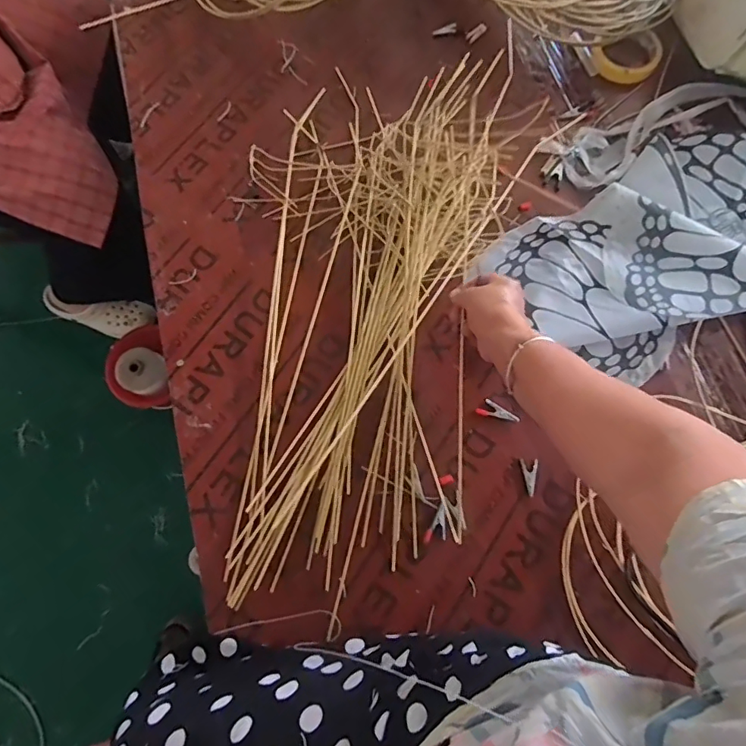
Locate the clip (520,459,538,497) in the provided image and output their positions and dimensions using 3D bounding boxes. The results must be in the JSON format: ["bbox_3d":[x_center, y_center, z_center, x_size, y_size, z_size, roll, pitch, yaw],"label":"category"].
[{"bbox_3d":[0.175,0.116,0.566,0.018,0.004,0.040,1,73,0],"label":"clip"}]

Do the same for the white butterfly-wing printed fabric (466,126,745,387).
[{"bbox_3d":[0.342,-0.147,0.620,0.377,0.062,0.243,-30,76,-9],"label":"white butterfly-wing printed fabric"}]

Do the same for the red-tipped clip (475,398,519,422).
[{"bbox_3d":[0.144,0.048,0.588,0.046,0.007,0.021,35,76,10],"label":"red-tipped clip"}]

